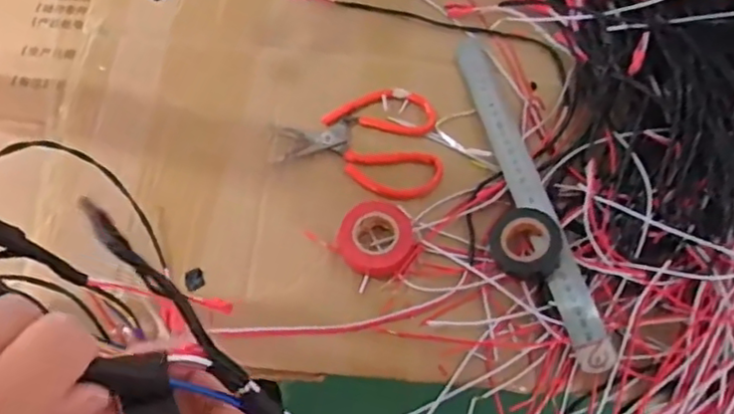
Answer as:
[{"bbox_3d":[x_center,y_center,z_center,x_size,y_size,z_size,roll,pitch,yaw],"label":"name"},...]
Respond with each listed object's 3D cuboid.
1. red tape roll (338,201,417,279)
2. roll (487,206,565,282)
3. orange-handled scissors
[{"bbox_3d":[0.008,0.027,0.524,0.060,0.025,0.058,-1,67,1],"label":"red tape roll"},{"bbox_3d":[0.130,0.030,0.521,0.056,0.025,0.060,-1,67,1],"label":"roll"},{"bbox_3d":[0.000,-0.067,0.571,0.146,0.011,0.101,17,69,8],"label":"orange-handled scissors"}]

